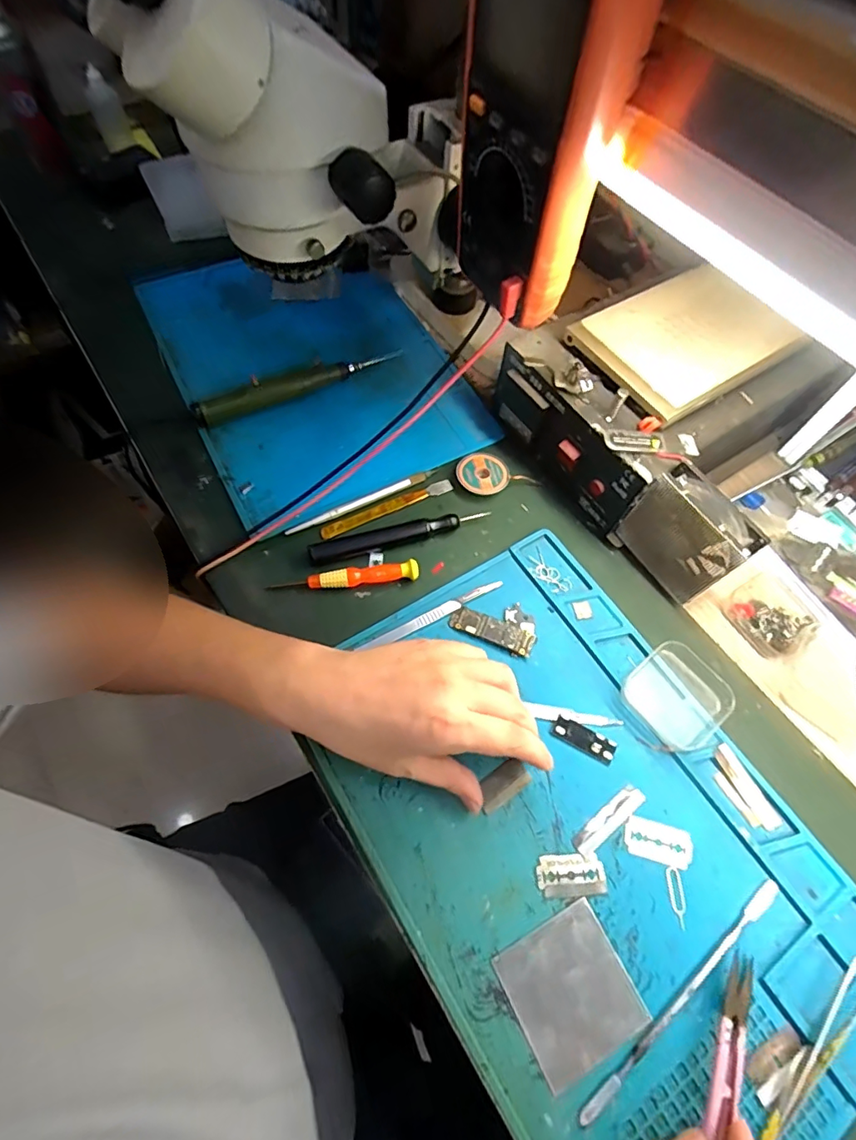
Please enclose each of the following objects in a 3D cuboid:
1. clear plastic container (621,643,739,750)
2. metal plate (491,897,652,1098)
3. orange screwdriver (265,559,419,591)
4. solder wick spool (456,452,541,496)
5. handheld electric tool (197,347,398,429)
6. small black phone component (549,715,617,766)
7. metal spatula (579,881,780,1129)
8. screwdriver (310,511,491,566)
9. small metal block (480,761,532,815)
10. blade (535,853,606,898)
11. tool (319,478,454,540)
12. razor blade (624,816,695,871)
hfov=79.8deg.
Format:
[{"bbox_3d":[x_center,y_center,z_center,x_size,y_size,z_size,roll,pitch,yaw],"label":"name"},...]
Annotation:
[{"bbox_3d":[0.179,0.091,0.367,0.061,0.018,0.064,-35,70,-19],"label":"clear plastic container"},{"bbox_3d":[0.082,0.240,0.291,0.067,0.004,0.066,-24,67,-15],"label":"metal plate"},{"bbox_3d":[-0.064,0.006,0.399,0.113,0.012,0.012,-6,63,-6],"label":"orange screwdriver"},{"bbox_3d":[0.060,-0.086,0.455,0.069,0.013,0.042,-9,64,-8],"label":"solder wick spool"},{"bbox_3d":[-0.120,-0.175,0.483,0.196,0.023,0.022,-26,67,-16],"label":"handheld electric tool"},{"bbox_3d":[0.108,0.117,0.356,0.044,0.004,0.016,26,64,10],"label":"small black phone component"},{"bbox_3d":[0.149,0.243,0.294,0.172,0.004,0.010,-33,69,-18],"label":"metal spatula"},{"bbox_3d":[-0.022,-0.030,0.419,0.148,0.013,0.016,-15,64,-11],"label":"screwdriver"},{"bbox_3d":[0.049,0.143,0.340,0.037,0.004,0.020,-31,68,-17],"label":"small metal block"},{"bbox_3d":[0.089,0.190,0.318,0.042,0.004,0.023,-2,63,-4],"label":"blade"},{"bbox_3d":[-0.034,-0.053,0.439,0.121,0.005,0.012,-24,66,-15],"label":"tool"},{"bbox_3d":[0.150,0.176,0.330,0.042,0.004,0.023,14,63,4],"label":"razor blade"}]

